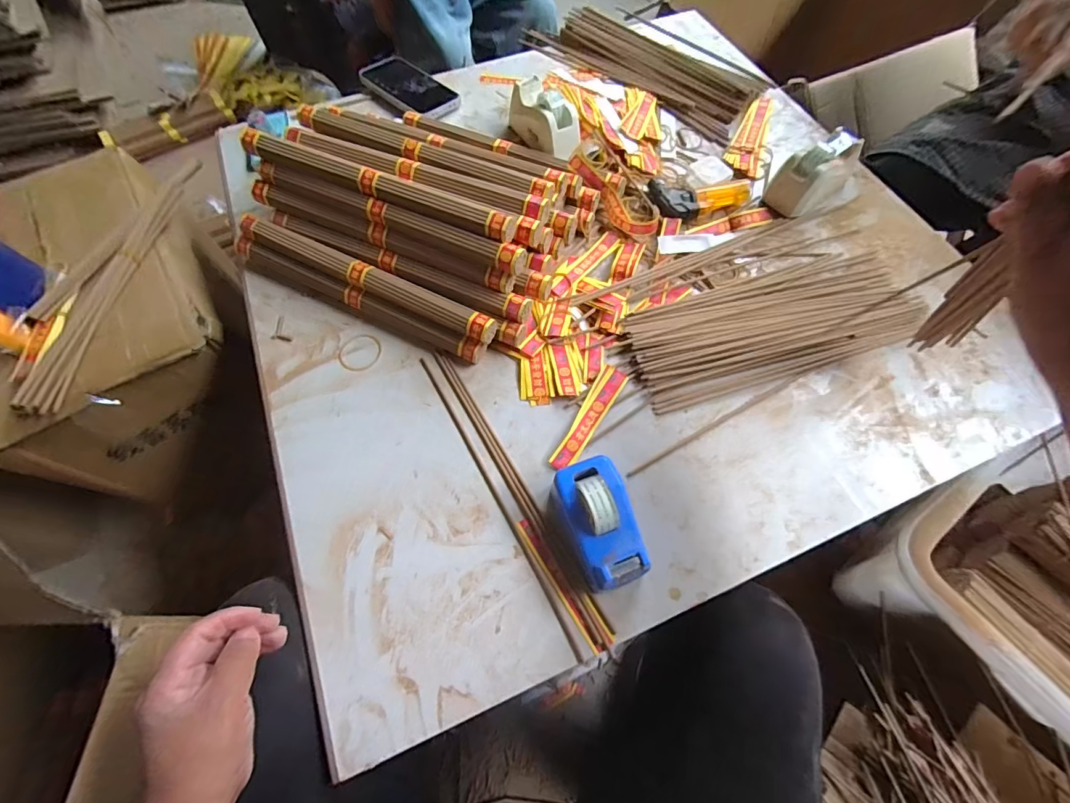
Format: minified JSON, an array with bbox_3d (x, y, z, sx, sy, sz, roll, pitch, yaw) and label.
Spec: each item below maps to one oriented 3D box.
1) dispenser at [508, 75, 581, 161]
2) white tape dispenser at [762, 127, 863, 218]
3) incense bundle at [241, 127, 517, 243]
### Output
[{"bbox_3d":[0.011,-0.373,0.596,0.053,0.055,0.122,-33,69,-14],"label":"dispenser"},{"bbox_3d":[0.347,-0.280,0.551,0.117,0.060,0.057,-32,69,-13],"label":"white tape dispenser"},{"bbox_3d":[-0.164,-0.227,0.465,0.311,0.031,0.041,22,67,11],"label":"incense bundle"}]

